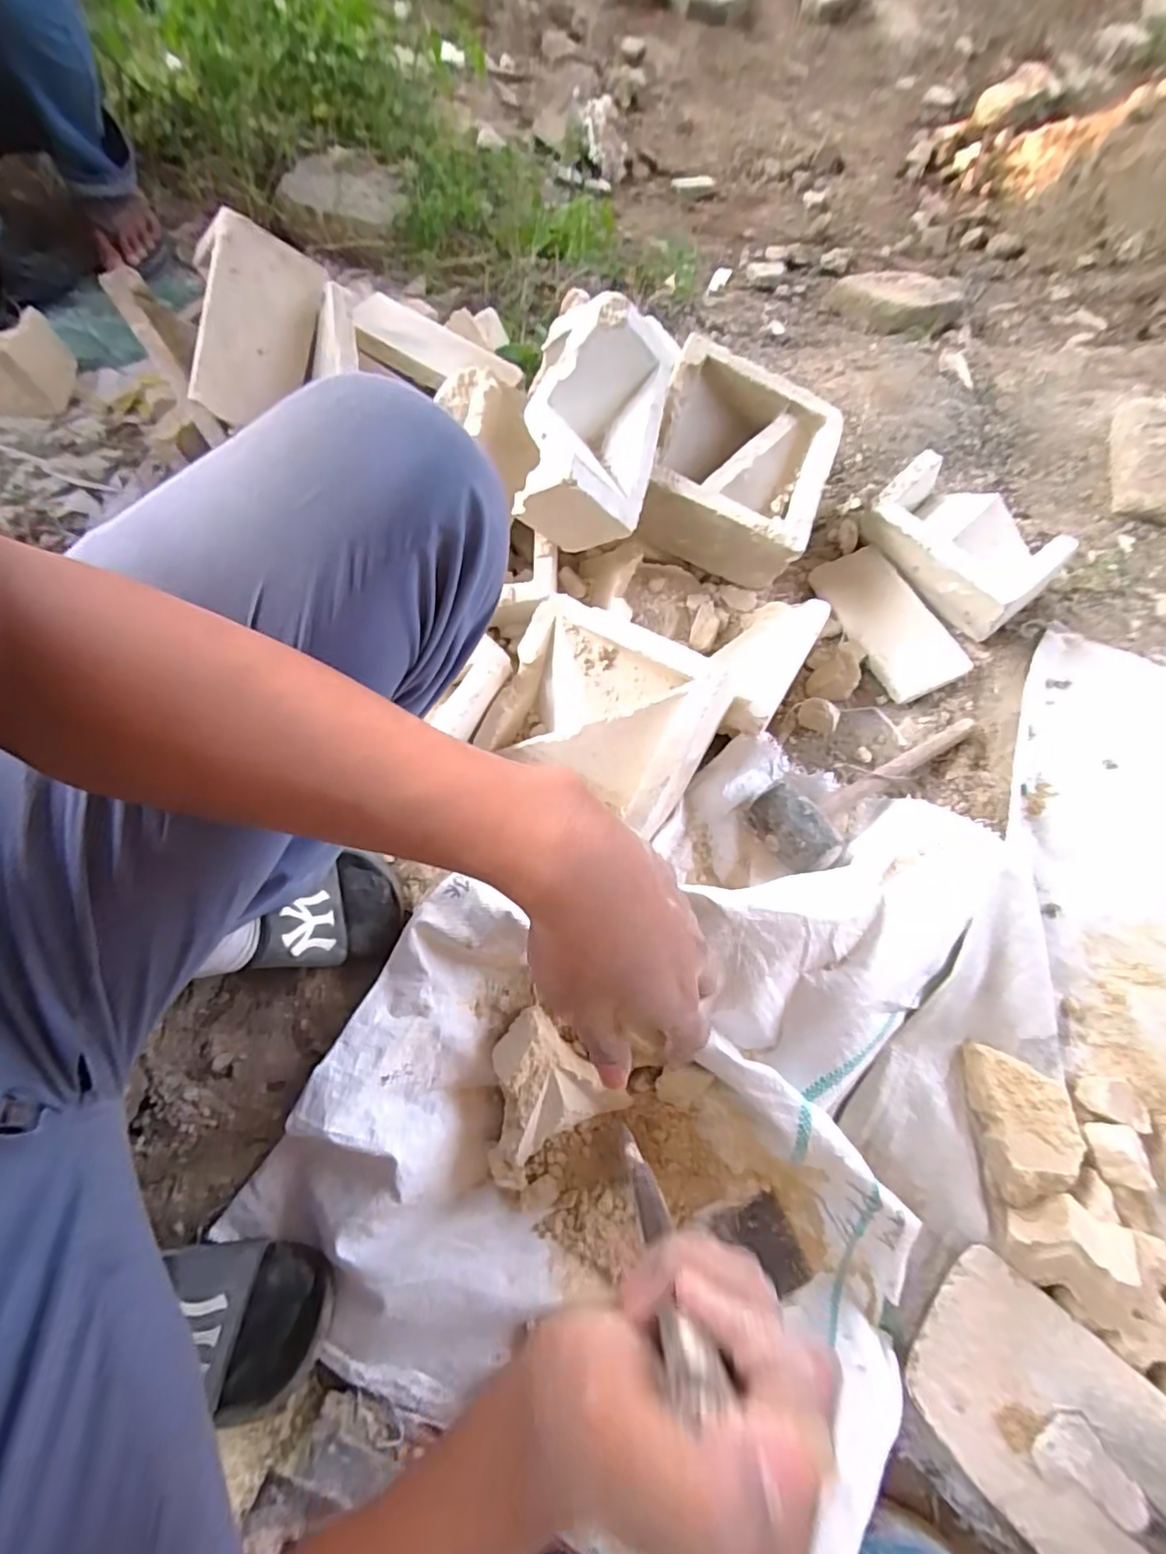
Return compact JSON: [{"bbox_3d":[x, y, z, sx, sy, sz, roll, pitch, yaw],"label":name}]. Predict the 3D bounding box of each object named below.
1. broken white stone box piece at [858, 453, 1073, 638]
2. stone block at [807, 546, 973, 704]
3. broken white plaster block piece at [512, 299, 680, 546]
[{"bbox_3d":[0.446,-0.277,0.734,0.104,0.106,0.213,-36,76,-14],"label":"broken white stone box piece"},{"bbox_3d":[0.369,-0.192,0.746,0.096,0.031,0.204,-24,70,-11],"label":"stone block"},{"bbox_3d":[0.008,-0.355,0.603,0.132,0.099,0.208,11,86,3],"label":"broken white plaster block piece"}]

